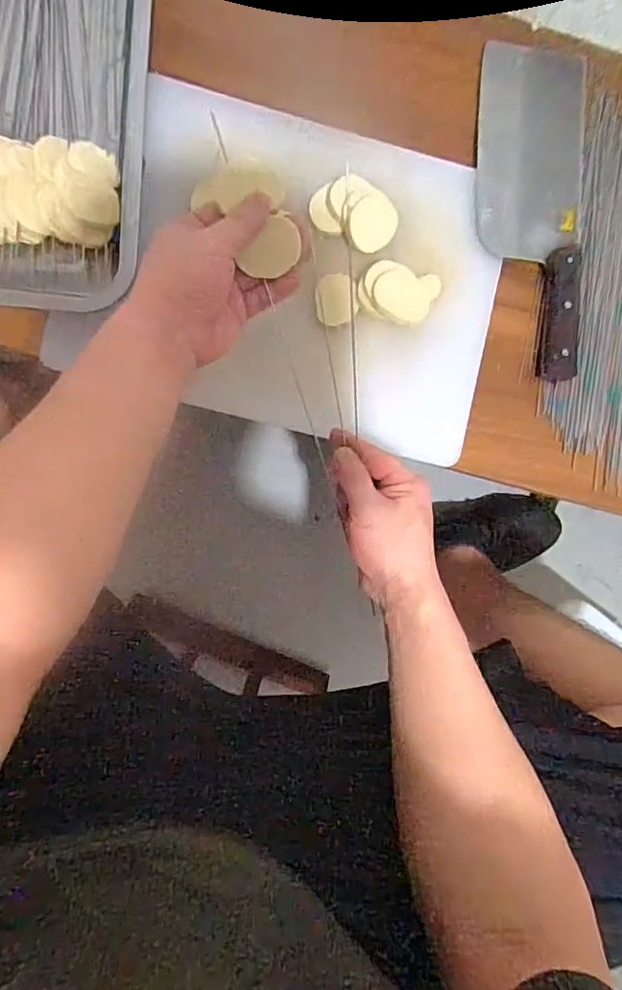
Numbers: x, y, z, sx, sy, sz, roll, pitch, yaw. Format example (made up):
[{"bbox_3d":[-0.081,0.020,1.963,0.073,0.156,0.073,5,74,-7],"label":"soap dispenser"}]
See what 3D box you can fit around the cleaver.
[{"bbox_3d":[0.206,-0.270,0.498,0.103,0.019,0.315,3,88,-5],"label":"cleaver"}]

